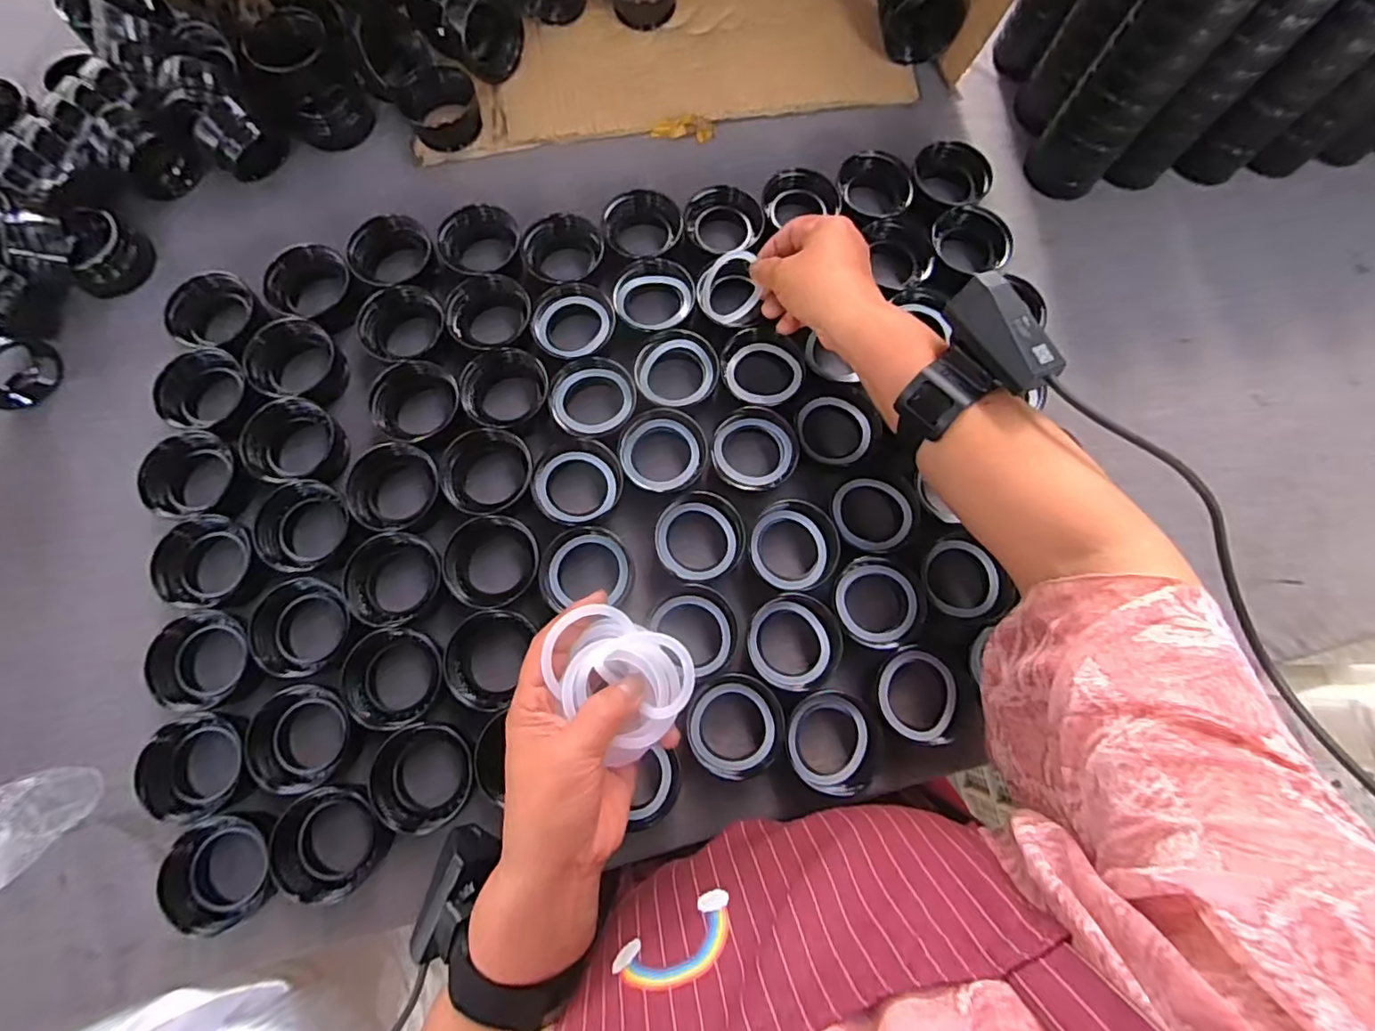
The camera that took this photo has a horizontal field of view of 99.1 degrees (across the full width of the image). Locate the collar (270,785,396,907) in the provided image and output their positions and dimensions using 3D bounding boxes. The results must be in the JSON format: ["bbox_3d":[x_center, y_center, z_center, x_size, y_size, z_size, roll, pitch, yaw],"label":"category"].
[{"bbox_3d":[-0.232,0.216,0.386,0.066,0.022,0.069,-9,77,-4],"label":"collar"}]

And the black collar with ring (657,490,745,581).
[{"bbox_3d":[0.010,0.017,0.448,0.066,0.022,0.065,0,76,-1],"label":"black collar with ring"}]

